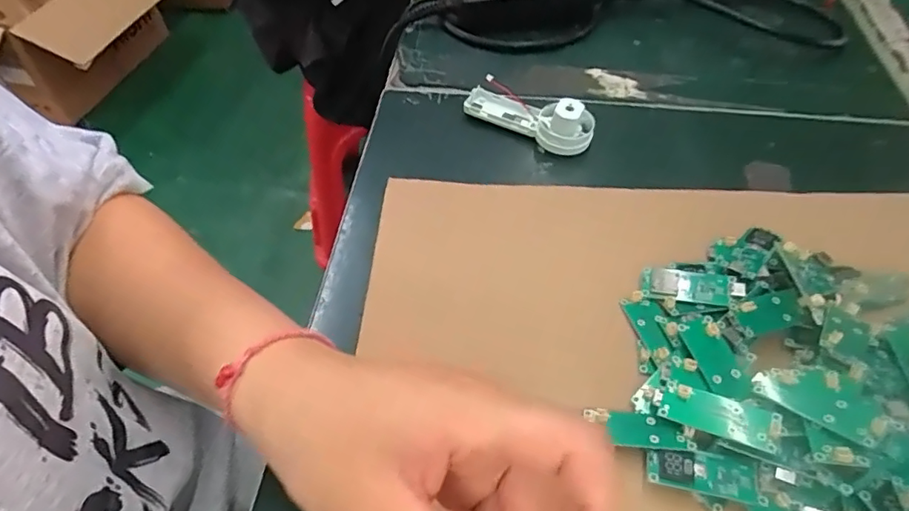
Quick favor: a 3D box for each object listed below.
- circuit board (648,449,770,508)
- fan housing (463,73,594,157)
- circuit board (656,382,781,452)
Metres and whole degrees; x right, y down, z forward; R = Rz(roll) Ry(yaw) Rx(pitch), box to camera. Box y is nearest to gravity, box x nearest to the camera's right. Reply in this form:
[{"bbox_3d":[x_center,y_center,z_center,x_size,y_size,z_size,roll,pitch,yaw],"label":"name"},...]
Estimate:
[{"bbox_3d":[0.108,0.094,0.236,0.047,0.004,0.016,12,52,9],"label":"circuit board"},{"bbox_3d":[0.052,-0.100,0.382,0.089,0.027,0.030,28,56,20],"label":"fan housing"},{"bbox_3d":[0.118,0.071,0.244,0.047,0.004,0.018,14,62,25],"label":"circuit board"}]

